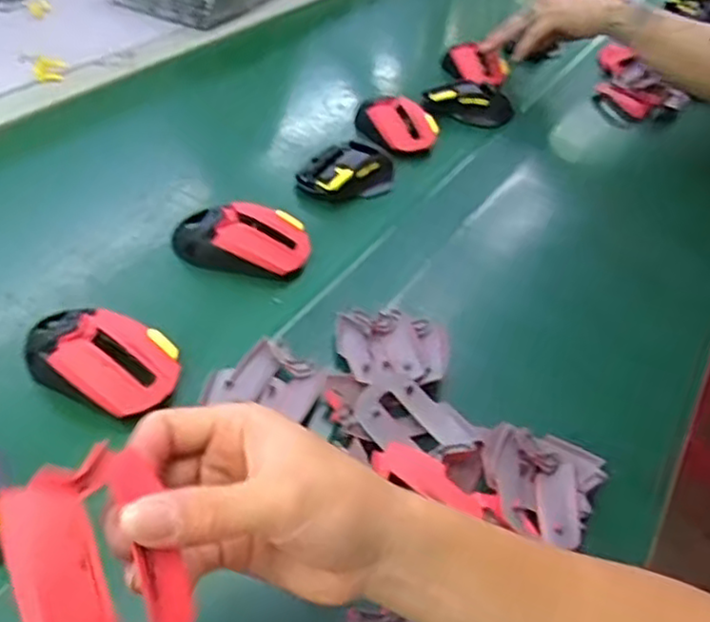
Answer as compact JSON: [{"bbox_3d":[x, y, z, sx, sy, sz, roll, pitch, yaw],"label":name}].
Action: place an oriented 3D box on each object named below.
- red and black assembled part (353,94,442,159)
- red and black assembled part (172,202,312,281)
[{"bbox_3d":[0.044,-0.209,0.801,0.096,0.050,0.063,14,43,17],"label":"red and black assembled part"},{"bbox_3d":[-0.100,-0.064,0.606,0.114,0.040,0.059,4,41,6],"label":"red and black assembled part"}]

